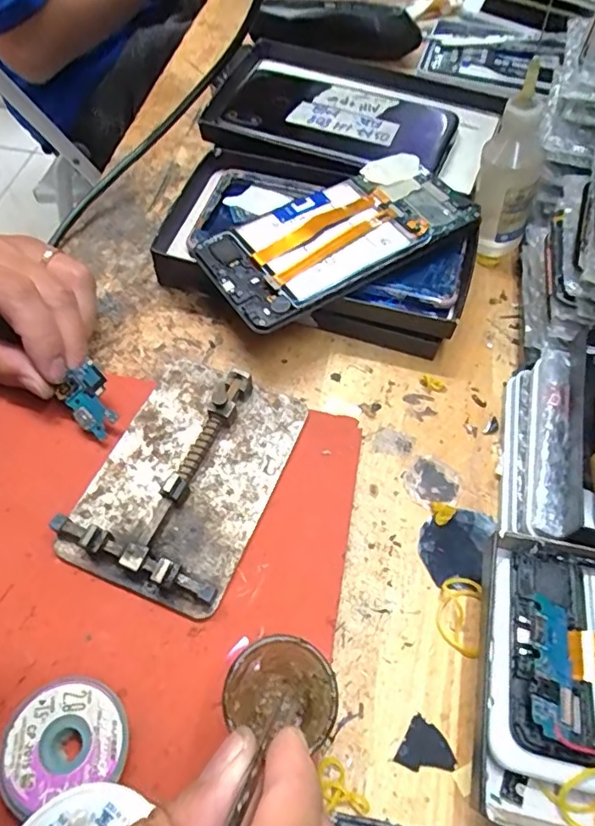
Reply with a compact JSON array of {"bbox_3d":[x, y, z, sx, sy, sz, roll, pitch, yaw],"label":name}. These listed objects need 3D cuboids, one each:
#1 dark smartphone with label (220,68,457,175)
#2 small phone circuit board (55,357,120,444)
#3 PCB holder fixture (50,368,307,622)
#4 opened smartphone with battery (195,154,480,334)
[{"bbox_3d":[0.025,-0.199,0.371,0.149,0.007,0.076,23,60,12],"label":"dark smartphone with label"},{"bbox_3d":[-0.101,-0.006,0.275,0.024,0.004,0.034,-40,85,-5],"label":"small phone circuit board"},{"bbox_3d":[-0.052,0.028,0.263,0.079,0.018,0.114,20,60,11],"label":"PCB holder fixture"},{"bbox_3d":[0.022,-0.099,0.308,0.146,0.014,0.071,-31,64,-19],"label":"opened smartphone with battery"}]

